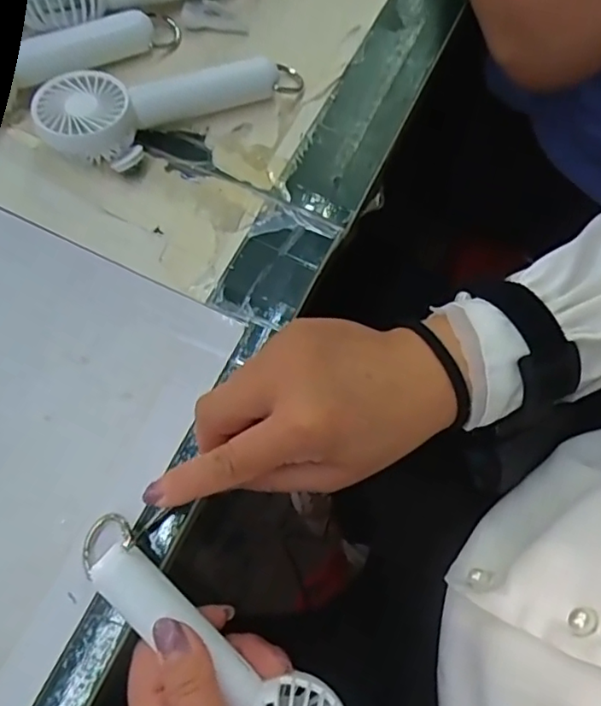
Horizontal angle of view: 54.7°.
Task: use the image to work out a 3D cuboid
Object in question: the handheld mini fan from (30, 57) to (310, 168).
[{"bbox_3d":[-0.080,-0.165,0.361,0.163,0.030,0.060,-28,74,-11],"label":"handheld mini fan"}]

